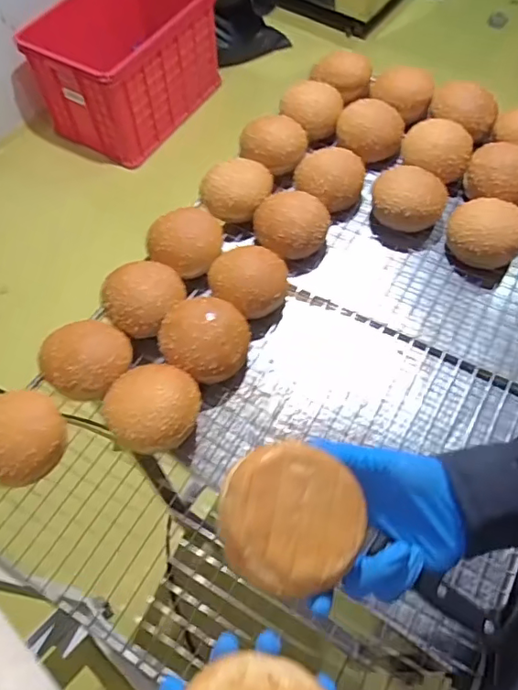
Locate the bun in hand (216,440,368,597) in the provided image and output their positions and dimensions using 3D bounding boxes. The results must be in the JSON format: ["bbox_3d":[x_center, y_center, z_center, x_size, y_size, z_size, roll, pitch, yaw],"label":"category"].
[{"bbox_3d":[0.018,0.111,0.348,0.088,0.029,0.085,4,71,-12],"label":"bun in hand"}]

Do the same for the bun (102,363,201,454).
[{"bbox_3d":[-0.109,0.064,0.570,0.091,0.050,0.091,-1,60,1],"label":"bun"}]

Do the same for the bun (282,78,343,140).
[{"bbox_3d":[0.082,-0.342,0.787,0.080,0.057,0.080,-1,60,1],"label":"bun"}]

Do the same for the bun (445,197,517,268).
[{"bbox_3d":[0.286,-0.144,0.678,0.093,0.052,0.089,15,62,10],"label":"bun"}]

